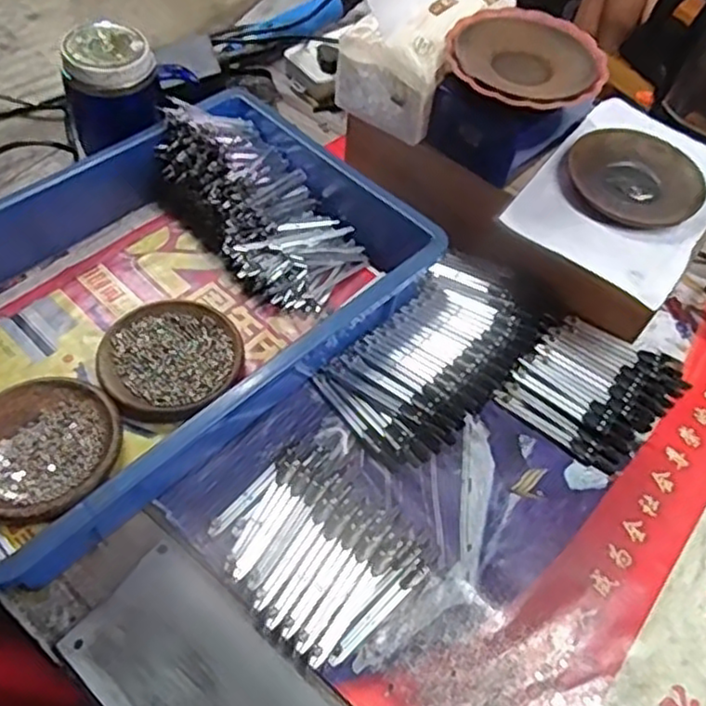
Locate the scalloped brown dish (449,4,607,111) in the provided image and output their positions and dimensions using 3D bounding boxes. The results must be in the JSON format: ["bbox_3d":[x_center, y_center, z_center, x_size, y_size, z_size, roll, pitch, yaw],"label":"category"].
[{"bbox_3d":[0.146,-0.247,0.574,0.130,0.021,0.123,2,56,-3],"label":"scalloped brown dish"}]

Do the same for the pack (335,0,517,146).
[{"bbox_3d":[0.068,-0.288,0.616,0.091,0.118,0.153,35,60,17],"label":"pack"}]

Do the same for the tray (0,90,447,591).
[{"bbox_3d":[-0.161,-0.052,0.568,0.282,0.078,0.438,40,62,20],"label":"tray"}]

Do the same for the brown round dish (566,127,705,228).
[{"bbox_3d":[0.251,-0.160,0.610,0.110,0.014,0.114,2,56,-3],"label":"brown round dish"}]

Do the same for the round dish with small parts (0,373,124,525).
[{"bbox_3d":[-0.235,0.070,0.511,0.112,0.020,0.111,2,56,-3],"label":"round dish with small parts"}]

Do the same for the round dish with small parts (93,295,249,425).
[{"bbox_3d":[-0.153,0.005,0.571,0.114,0.016,0.115,2,56,-3],"label":"round dish with small parts"}]

